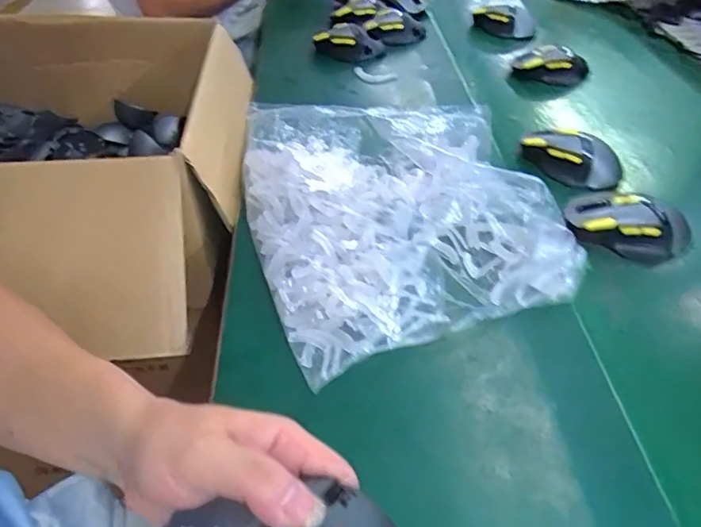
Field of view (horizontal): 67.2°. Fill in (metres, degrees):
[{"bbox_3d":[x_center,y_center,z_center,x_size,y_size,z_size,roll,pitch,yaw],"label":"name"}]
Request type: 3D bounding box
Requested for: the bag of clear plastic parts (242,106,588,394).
[{"bbox_3d":[0.043,-0.065,0.525,0.282,0.082,0.330,-13,44,-11],"label":"bag of clear plastic parts"}]

